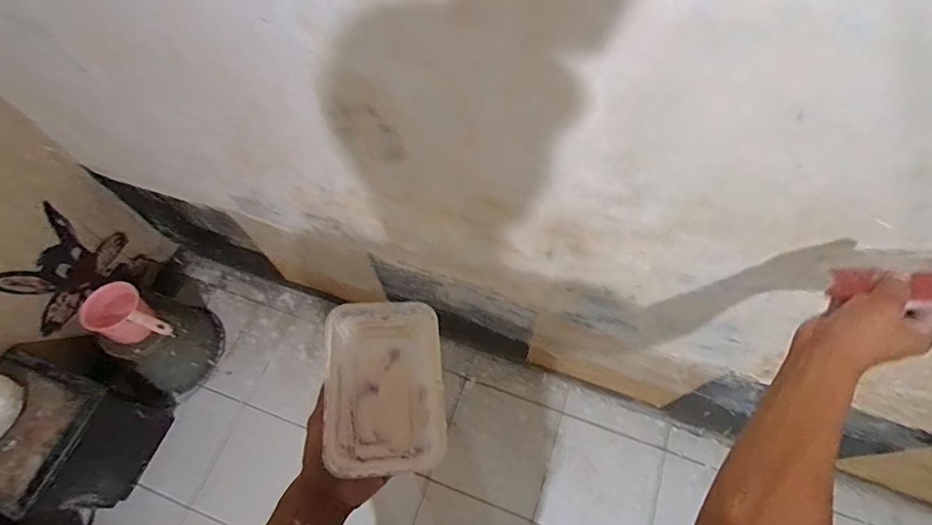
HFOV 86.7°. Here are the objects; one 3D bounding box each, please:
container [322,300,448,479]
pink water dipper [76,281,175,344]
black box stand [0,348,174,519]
[{"bbox_3d":[-0.083,0.125,0.513,0.115,0.054,0.171,-2,64,0],"label":"container"},{"bbox_3d":[-0.864,0.144,1.259,0.206,0.096,0.137,31,69,14],"label":"pink water dipper"},{"bbox_3d":[-0.976,0.433,1.221,0.252,0.409,0.322,11,65,6],"label":"black box stand"}]

